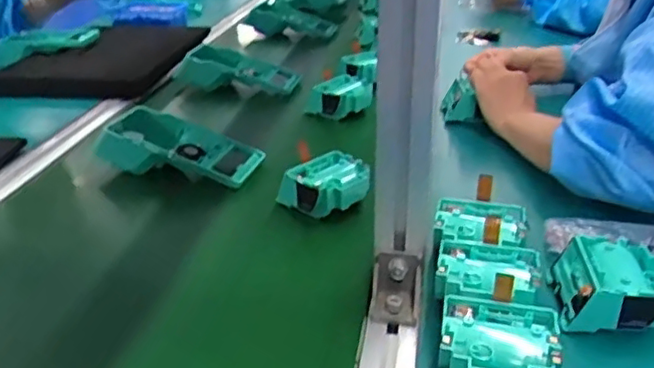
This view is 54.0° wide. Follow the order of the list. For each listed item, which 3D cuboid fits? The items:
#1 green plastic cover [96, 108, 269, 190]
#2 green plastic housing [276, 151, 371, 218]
[{"bbox_3d":[-0.176,-0.043,0.747,0.199,0.048,0.093,9,29,20],"label":"green plastic cover"},{"bbox_3d":[-0.002,0.001,0.654,0.077,0.036,0.075,-23,34,-36],"label":"green plastic housing"}]

